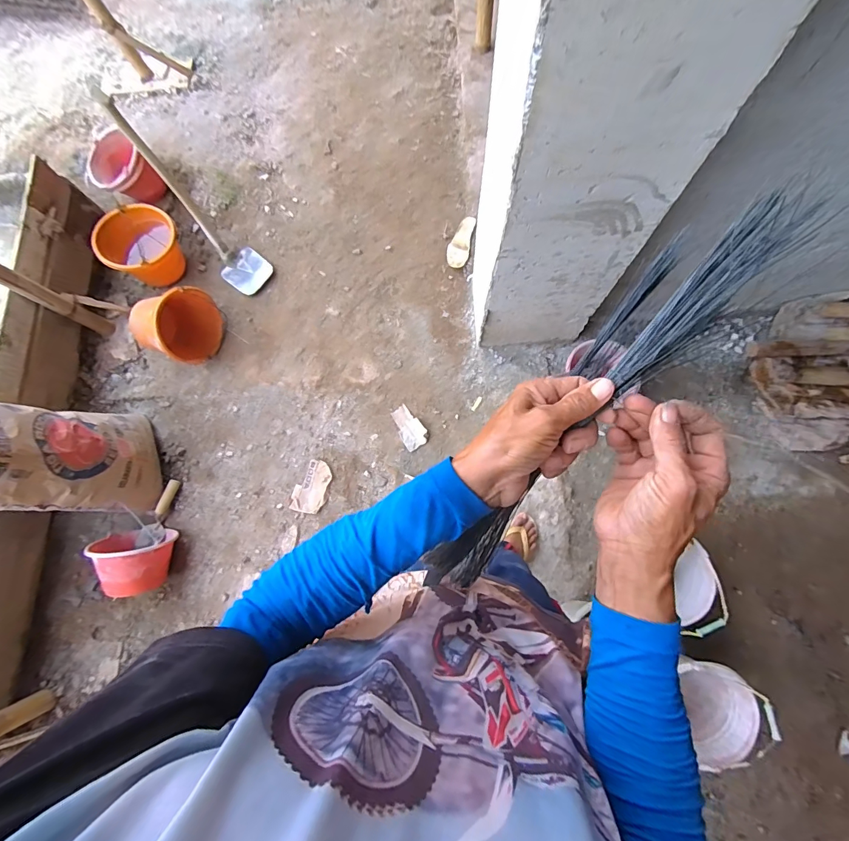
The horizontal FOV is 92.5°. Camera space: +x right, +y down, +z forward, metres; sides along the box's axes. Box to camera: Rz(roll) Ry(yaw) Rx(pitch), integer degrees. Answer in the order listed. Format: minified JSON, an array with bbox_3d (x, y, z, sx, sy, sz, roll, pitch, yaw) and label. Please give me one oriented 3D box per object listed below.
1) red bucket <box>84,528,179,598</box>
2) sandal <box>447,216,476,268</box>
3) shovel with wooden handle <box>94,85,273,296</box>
[{"bbox_3d":[-0.962,0.471,1.352,0.237,0.185,0.211,-11,77,1],"label":"red bucket"},{"bbox_3d":[0.145,-0.717,1.628,0.086,0.038,0.213,11,79,6],"label":"sandal"},{"bbox_3d":[-0.756,-0.704,1.329,0.170,0.646,0.296,-40,78,-6],"label":"shovel with wooden handle"}]

